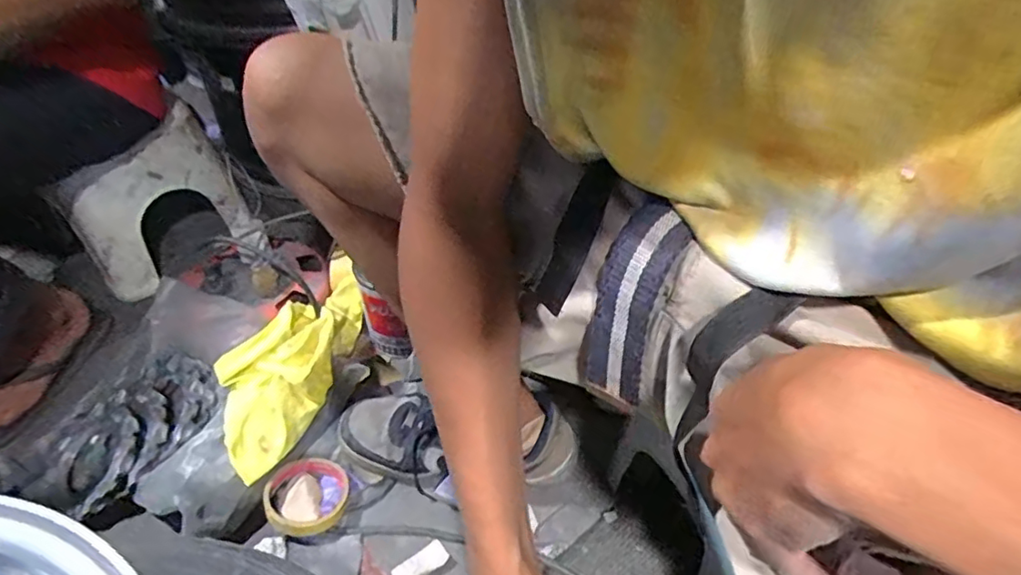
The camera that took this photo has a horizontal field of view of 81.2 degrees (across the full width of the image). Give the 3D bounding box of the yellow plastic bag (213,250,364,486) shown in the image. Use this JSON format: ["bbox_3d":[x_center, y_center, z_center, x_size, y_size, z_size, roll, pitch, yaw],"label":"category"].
[{"bbox_3d":[-0.250,0.078,0.725,0.106,0.096,0.313,12,44,16],"label":"yellow plastic bag"}]

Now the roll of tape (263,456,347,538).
[{"bbox_3d":[-0.220,0.228,0.648,0.085,0.040,0.089,-2,42,2],"label":"roll of tape"}]

